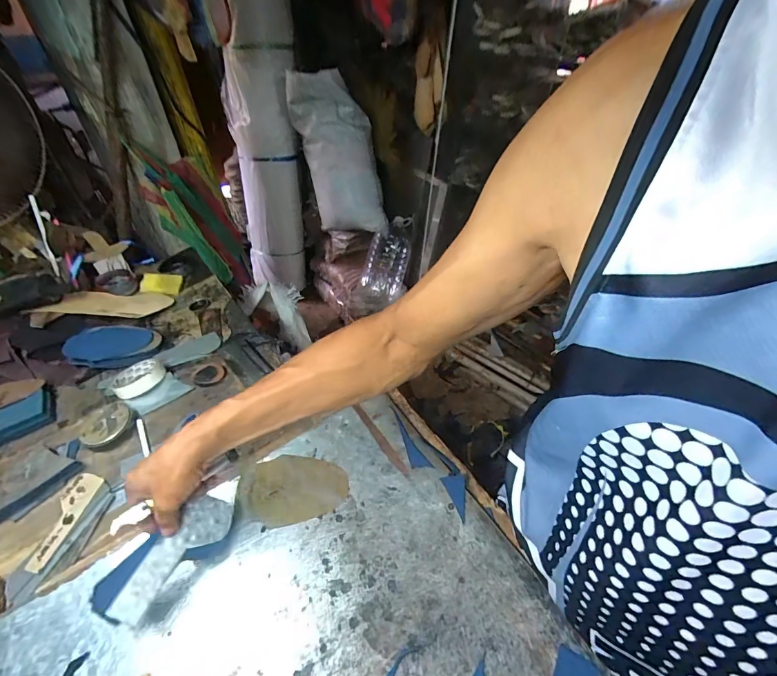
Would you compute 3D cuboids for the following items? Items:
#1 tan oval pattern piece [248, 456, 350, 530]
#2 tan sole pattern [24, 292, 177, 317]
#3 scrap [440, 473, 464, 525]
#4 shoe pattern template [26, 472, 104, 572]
[{"bbox_3d":[-0.119,0.194,0.511,0.128,0.007,0.089,-10,44,-4],"label":"tan oval pattern piece"},{"bbox_3d":[-0.611,-0.074,0.840,0.248,0.017,0.086,0,38,-19],"label":"tan sole pattern"},{"bbox_3d":[0.086,0.196,0.480,0.029,0.006,0.055,-11,45,-5],"label":"scrap"},{"bbox_3d":[-0.448,0.246,0.533,0.055,0.004,0.127,1,45,8],"label":"shoe pattern template"}]

